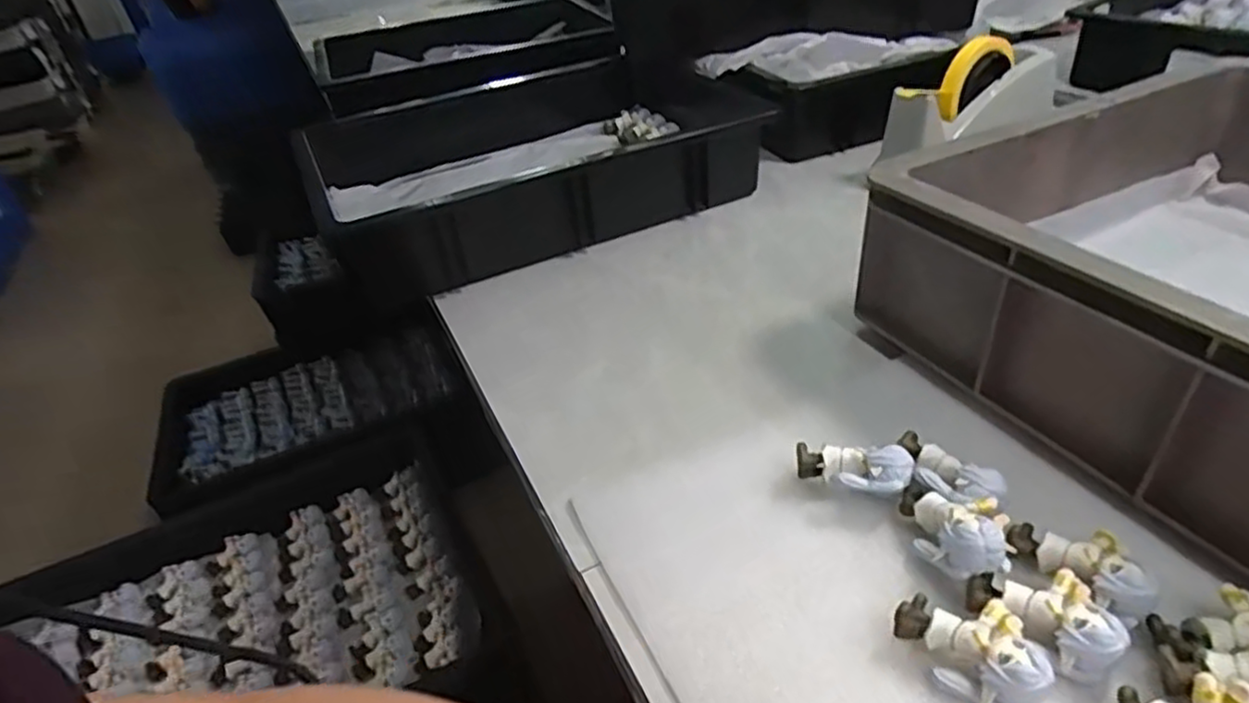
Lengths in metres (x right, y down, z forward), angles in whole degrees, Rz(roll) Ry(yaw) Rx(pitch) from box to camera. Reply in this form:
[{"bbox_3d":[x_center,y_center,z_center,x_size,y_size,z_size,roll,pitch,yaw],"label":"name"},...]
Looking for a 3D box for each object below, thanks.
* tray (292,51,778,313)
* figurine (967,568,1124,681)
[{"bbox_3d":[-0.096,-0.214,0.781,0.459,0.094,0.323,-22,39,-19],"label":"tray"},{"bbox_3d":[0.194,0.120,0.325,0.060,0.026,0.039,27,49,37],"label":"figurine"}]

